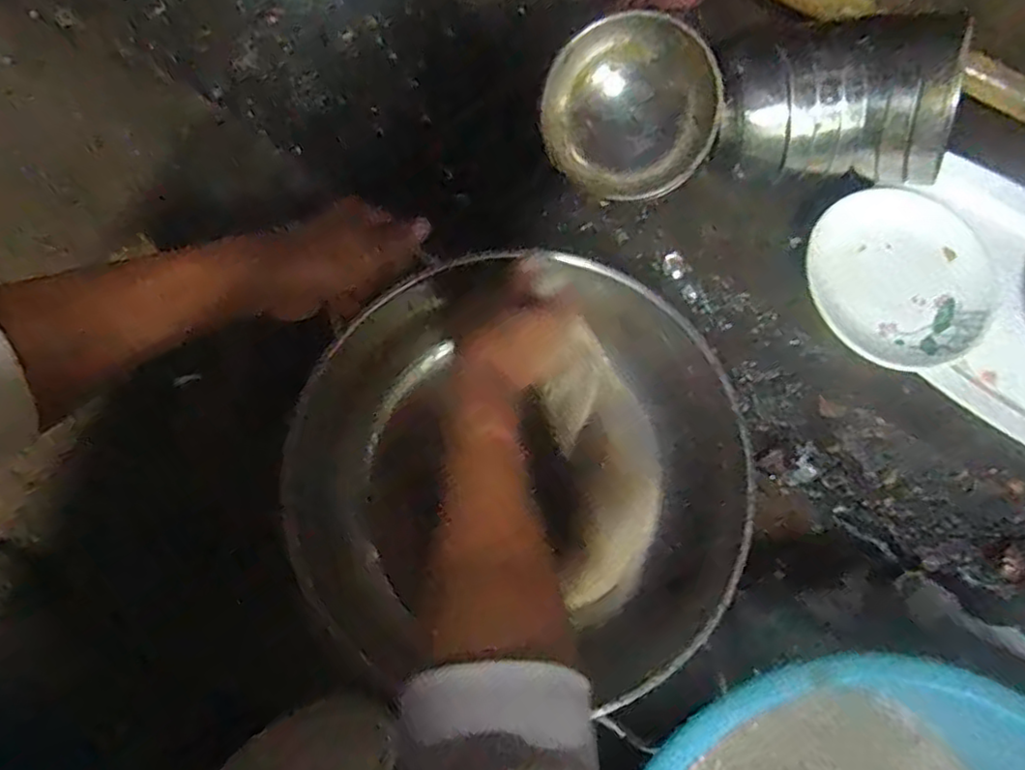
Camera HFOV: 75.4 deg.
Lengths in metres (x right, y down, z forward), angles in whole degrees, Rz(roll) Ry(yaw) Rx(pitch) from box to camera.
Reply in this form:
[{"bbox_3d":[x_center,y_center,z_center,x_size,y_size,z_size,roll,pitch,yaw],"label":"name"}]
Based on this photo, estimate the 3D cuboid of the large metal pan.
[{"bbox_3d":[0.017,0.076,0.541,0.356,0.102,0.331,0,80,1],"label":"large metal pan"}]

